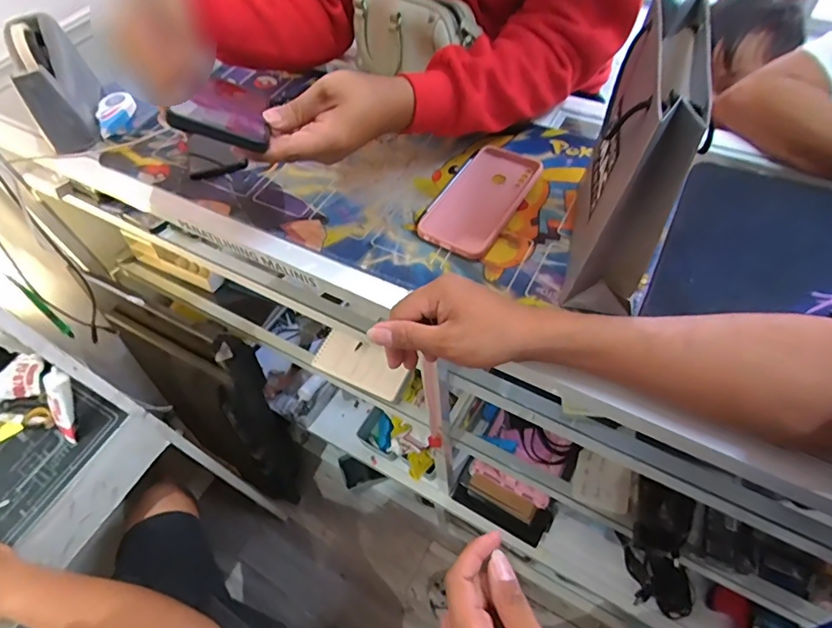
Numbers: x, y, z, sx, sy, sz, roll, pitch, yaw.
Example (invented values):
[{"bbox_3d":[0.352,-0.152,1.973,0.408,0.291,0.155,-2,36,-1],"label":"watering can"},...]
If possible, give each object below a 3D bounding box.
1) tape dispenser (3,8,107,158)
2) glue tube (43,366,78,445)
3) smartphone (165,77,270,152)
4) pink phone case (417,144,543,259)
[{"bbox_3d":[-0.489,-0.327,0.668,0.065,0.109,0.185,-19,57,-8],"label":"tape dispenser"},{"bbox_3d":[-0.517,0.132,0.705,0.026,0.133,0.025,19,29,16],"label":"glue tube"},{"bbox_3d":[-0.167,-0.193,0.450,0.073,0.016,0.162,13,33,-16],"label":"smartphone"},{"bbox_3d":[0.073,-0.132,0.547,0.084,0.010,0.161,26,63,20],"label":"pink phone case"}]

